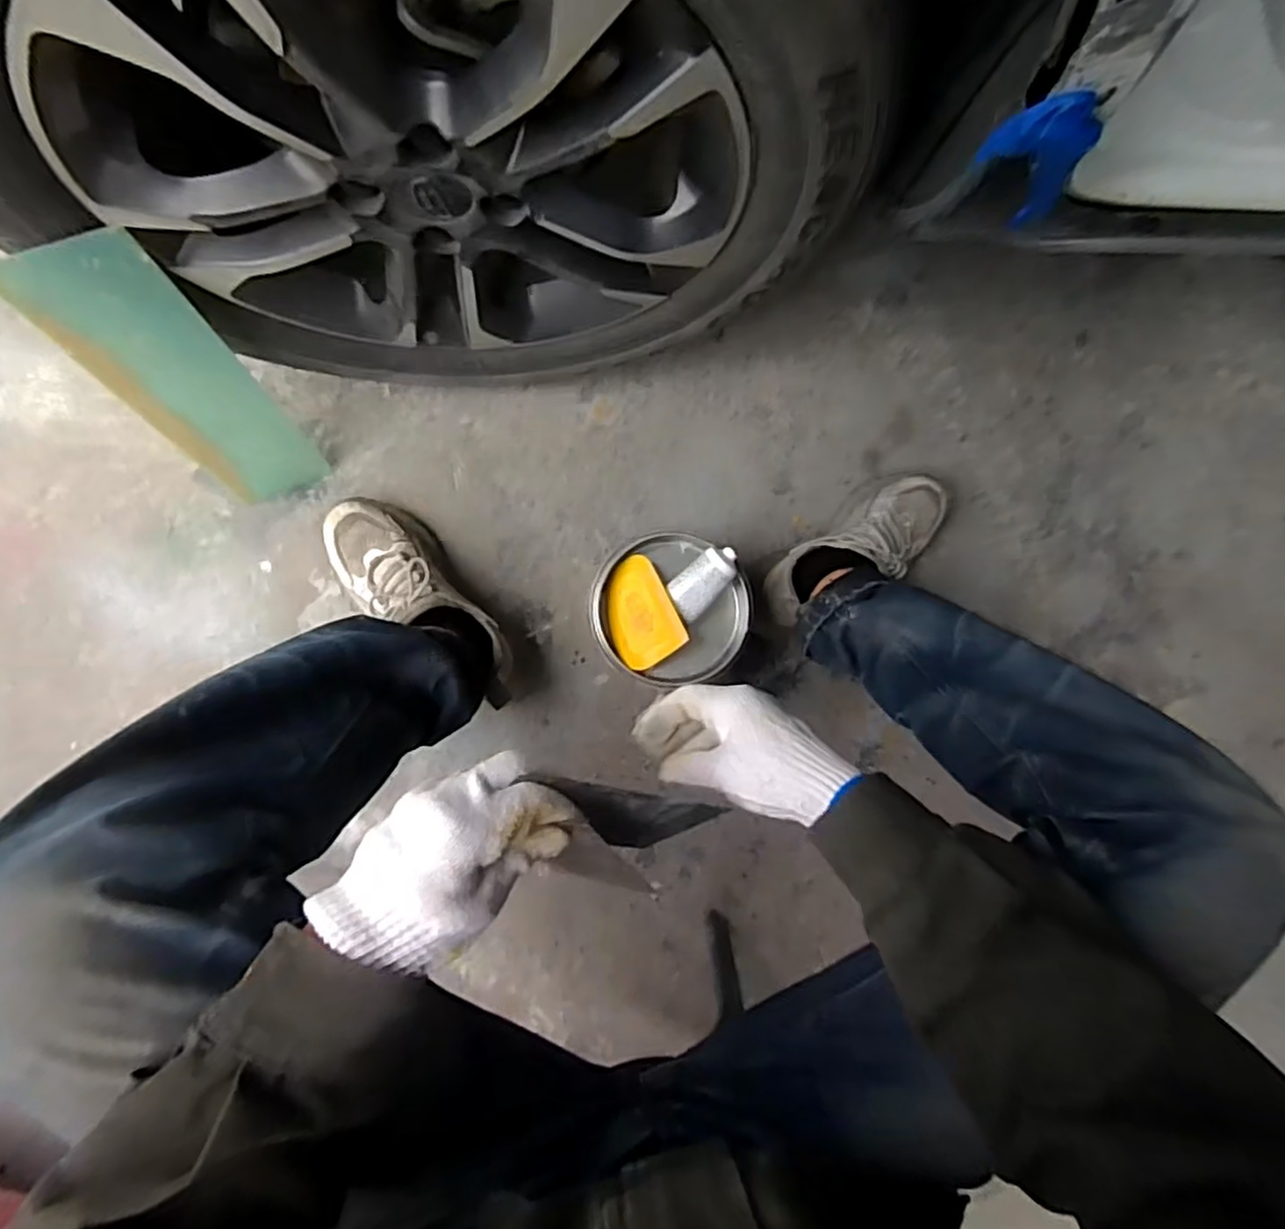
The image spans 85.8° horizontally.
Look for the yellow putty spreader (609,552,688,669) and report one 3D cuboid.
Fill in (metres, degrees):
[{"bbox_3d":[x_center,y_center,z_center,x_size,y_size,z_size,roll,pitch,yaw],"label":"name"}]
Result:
[{"bbox_3d":[-0.004,-0.001,0.645,0.066,0.010,0.096,-34,73,20],"label":"yellow putty spreader"}]

